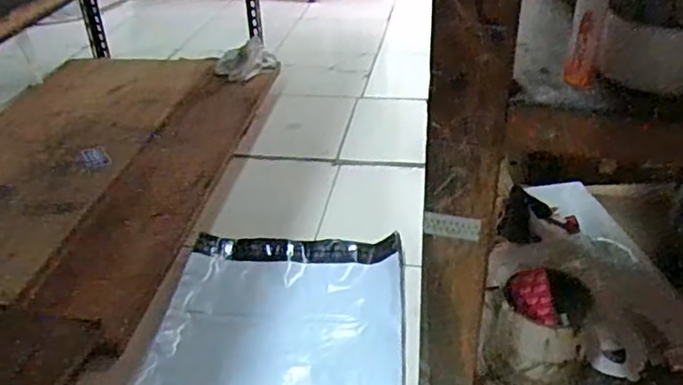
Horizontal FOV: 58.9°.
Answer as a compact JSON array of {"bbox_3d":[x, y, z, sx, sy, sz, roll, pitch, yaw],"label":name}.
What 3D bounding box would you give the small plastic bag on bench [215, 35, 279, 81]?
[{"bbox_3d":[-0.253,-0.346,1.591,0.130,0.062,0.166,24,42,34],"label":"small plastic bag on bench"}]

